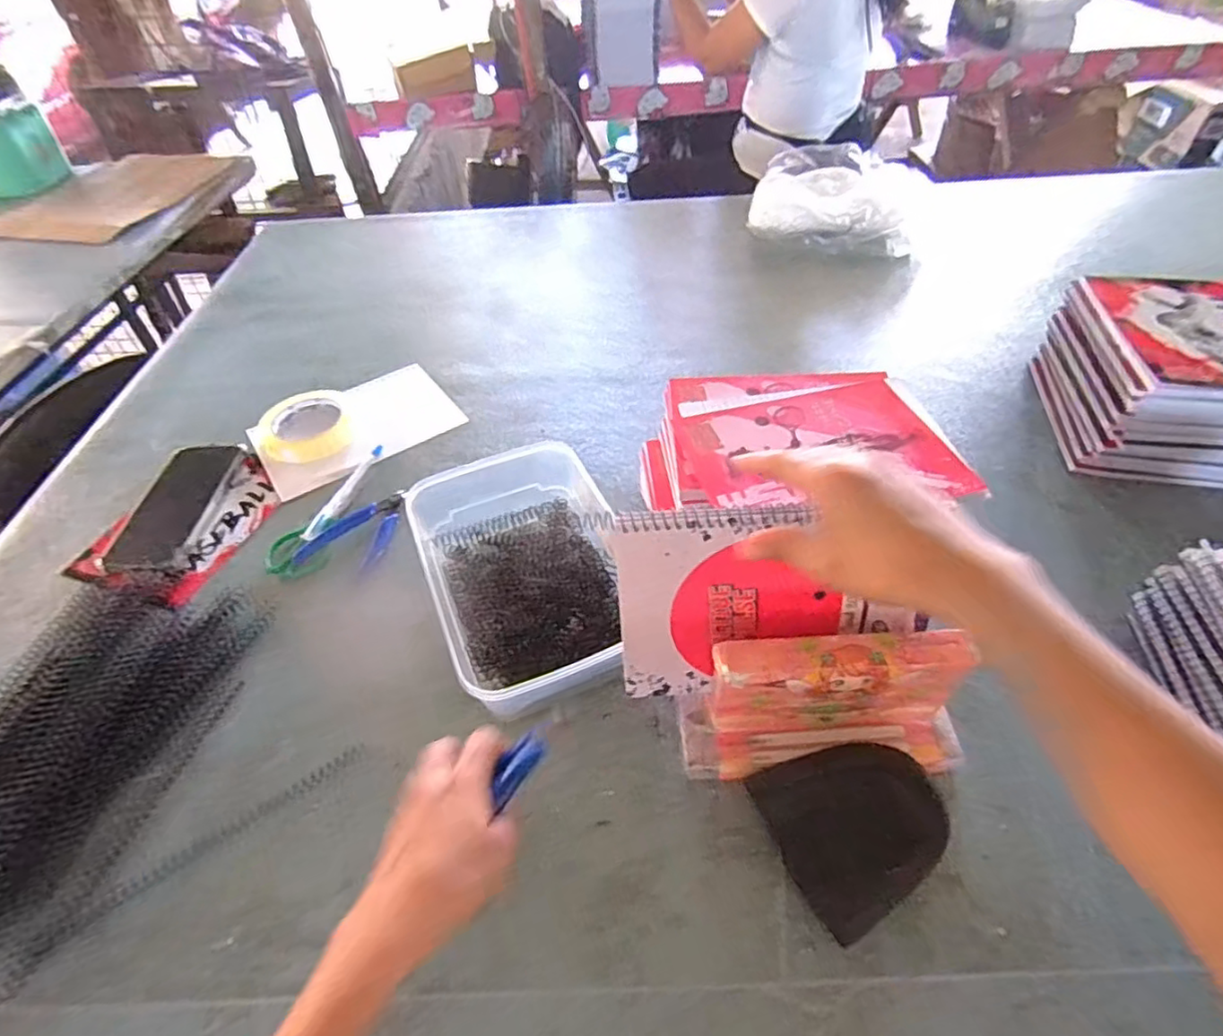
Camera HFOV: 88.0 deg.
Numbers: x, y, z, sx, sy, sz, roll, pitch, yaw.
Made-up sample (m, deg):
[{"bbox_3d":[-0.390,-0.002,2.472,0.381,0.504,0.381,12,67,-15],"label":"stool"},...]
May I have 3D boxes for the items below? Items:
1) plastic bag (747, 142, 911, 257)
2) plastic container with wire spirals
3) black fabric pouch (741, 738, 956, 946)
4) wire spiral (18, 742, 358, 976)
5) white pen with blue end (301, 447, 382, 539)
[{"bbox_3d":[0.360,-0.539,1.058,0.255,0.068,0.298,4,48,7],"label":"plastic bag"},{"bbox_3d":[-0.071,0.041,0.533,0.153,0.068,0.238,-20,50,-14],"label":"plastic container with wire spirals"},{"bbox_3d":[0.154,0.193,0.400,0.096,0.034,0.099,-16,49,-11],"label":"black fabric pouch"},{"bbox_3d":[-0.270,0.217,0.425,0.213,0.010,0.018,-30,53,-23],"label":"wire spiral"},{"bbox_3d":[-0.274,-0.029,0.656,0.019,0.013,0.140,7,48,9],"label":"white pen with blue end"}]

